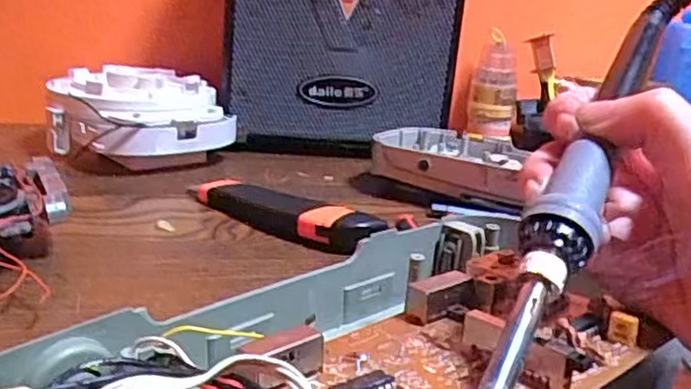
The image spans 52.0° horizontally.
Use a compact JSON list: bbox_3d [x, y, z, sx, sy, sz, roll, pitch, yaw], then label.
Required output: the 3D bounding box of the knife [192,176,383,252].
[{"bbox_3d":[-0.043,0.010,0.476,0.144,0.024,0.034,17,21,36],"label":"knife"}]

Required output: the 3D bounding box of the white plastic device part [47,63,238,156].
[{"bbox_3d":[-0.181,-0.068,0.614,0.146,0.068,0.141,-9,21,-38],"label":"white plastic device part"}]

